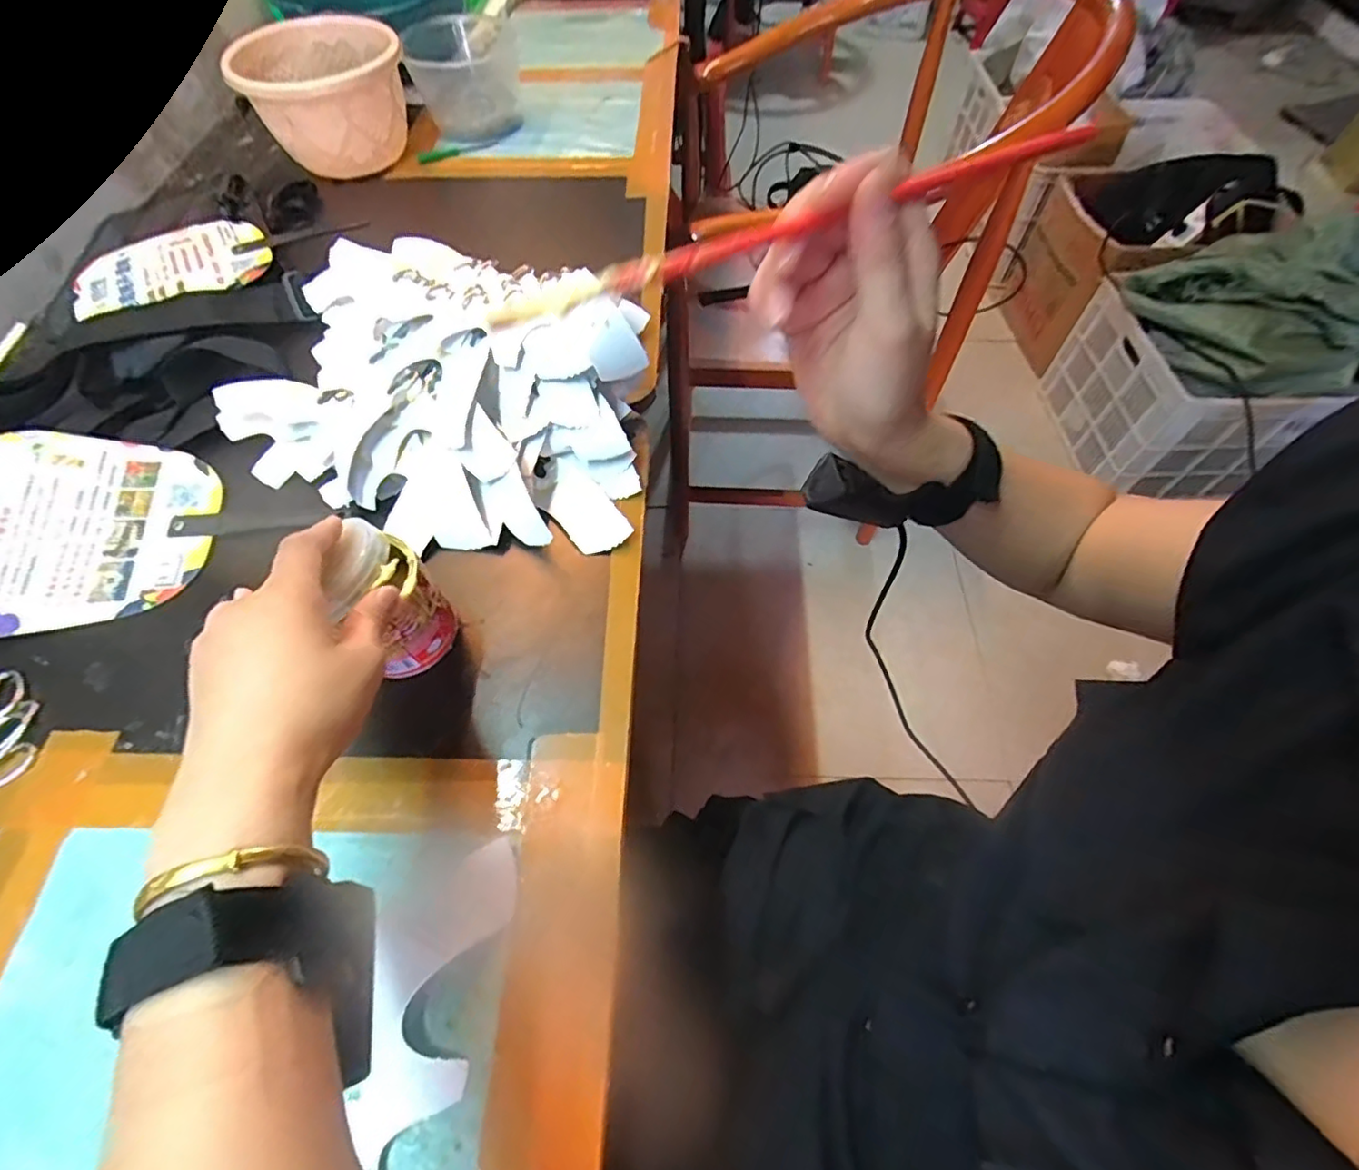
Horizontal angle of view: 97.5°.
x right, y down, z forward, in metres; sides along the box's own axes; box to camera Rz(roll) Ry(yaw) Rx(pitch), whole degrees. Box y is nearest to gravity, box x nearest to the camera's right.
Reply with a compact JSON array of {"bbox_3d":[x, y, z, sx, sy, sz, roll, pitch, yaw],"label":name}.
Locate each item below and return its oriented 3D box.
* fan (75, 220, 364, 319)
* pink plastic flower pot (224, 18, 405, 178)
[{"bbox_3d":[-0.441,-0.320,0.573,0.244,0.009,0.128,-21,61,-11],"label":"fan"},{"bbox_3d":[-0.401,-0.556,0.687,0.176,0.102,0.138,-19,61,-10],"label":"pink plastic flower pot"}]

